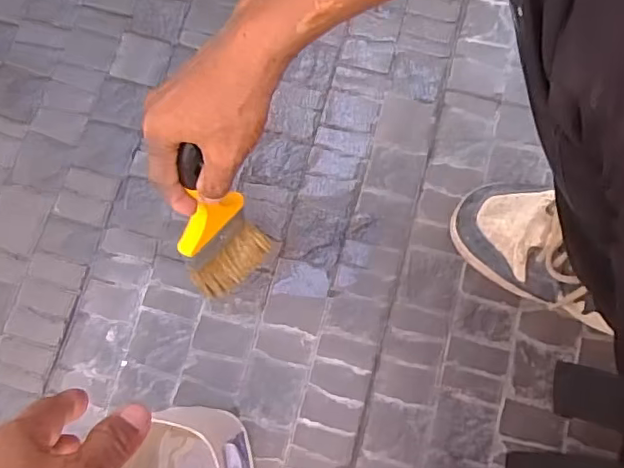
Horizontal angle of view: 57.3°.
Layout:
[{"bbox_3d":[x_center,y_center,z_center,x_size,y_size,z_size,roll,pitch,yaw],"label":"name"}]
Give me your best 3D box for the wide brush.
[{"bbox_3d":[-0.086,-0.009,0.492,0.033,0.214,0.080,39,74,18],"label":"wide brush"}]

